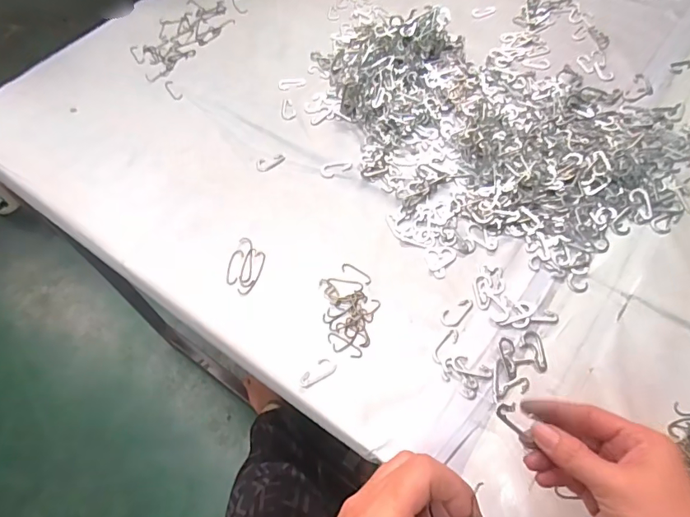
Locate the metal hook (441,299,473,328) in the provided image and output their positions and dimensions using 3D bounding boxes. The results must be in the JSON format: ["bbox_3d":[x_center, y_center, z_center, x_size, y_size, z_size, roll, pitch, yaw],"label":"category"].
[{"bbox_3d":[0.107,0.051,0.431,0.036,0.004,0.017,-35,62,-17],"label":"metal hook"}]

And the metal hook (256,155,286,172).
[{"bbox_3d":[-0.088,-0.114,0.544,0.035,0.004,0.019,-17,58,-7],"label":"metal hook"}]

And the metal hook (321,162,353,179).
[{"bbox_3d":[-0.010,-0.104,0.534,0.037,0.004,0.022,1,58,4],"label":"metal hook"}]

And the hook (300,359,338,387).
[{"bbox_3d":[-0.024,0.101,0.405,0.036,0.004,0.016,-32,61,-16],"label":"hook"}]

